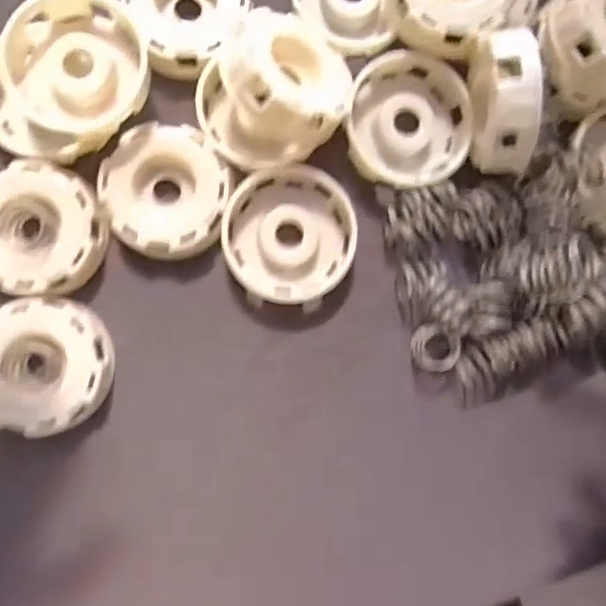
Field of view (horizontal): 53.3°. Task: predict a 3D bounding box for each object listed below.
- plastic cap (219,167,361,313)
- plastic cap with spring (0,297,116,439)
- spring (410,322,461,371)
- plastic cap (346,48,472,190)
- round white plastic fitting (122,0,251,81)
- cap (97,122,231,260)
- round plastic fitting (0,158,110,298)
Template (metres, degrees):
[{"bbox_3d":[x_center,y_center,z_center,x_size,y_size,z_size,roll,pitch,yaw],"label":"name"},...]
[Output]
[{"bbox_3d":[-0.008,-0.035,0.319,0.066,0.018,0.070,6,86,-5],"label":"plastic cap"},{"bbox_3d":[-0.131,0.032,0.303,0.063,0.023,0.066,0,87,-6],"label":"plastic cap with spring"},{"bbox_3d":[0.070,0.023,0.319,0.018,0.024,0.024,1,87,-6],"label":"spring"},{"bbox_3d":[0.056,-0.097,0.324,0.064,0.020,0.067,0,87,-6],"label":"plastic cap"},{"bbox_3d":[-0.059,-0.155,0.319,0.059,0.017,0.066,-24,89,-6],"label":"round white plastic fitting"},{"bbox_3d":[-0.071,-0.057,0.314,0.062,0.019,0.066,0,87,-6],"label":"cap"},{"bbox_3d":[-0.136,-0.037,0.307,0.065,0.016,0.064,0,87,-6],"label":"round plastic fitting"}]

